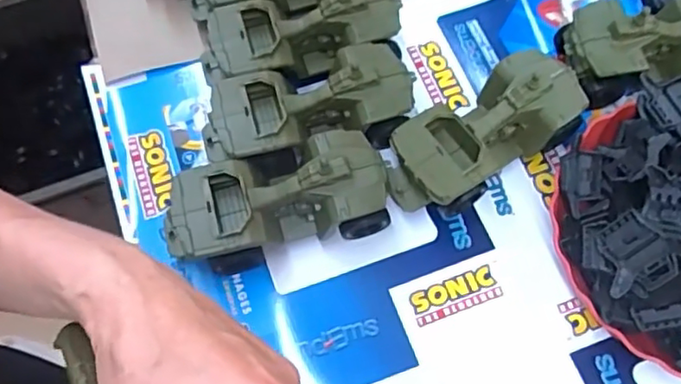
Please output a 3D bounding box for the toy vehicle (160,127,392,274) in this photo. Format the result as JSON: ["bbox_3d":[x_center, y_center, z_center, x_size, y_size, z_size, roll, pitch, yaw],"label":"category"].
[{"bbox_3d":[-0.054,0.009,0.531,0.184,0.081,0.090,-15,67,-5],"label":"toy vehicle"}]

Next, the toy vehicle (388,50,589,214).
[{"bbox_3d":[0.124,-0.047,0.551,0.183,0.078,0.082,-30,69,-11],"label":"toy vehicle"}]

